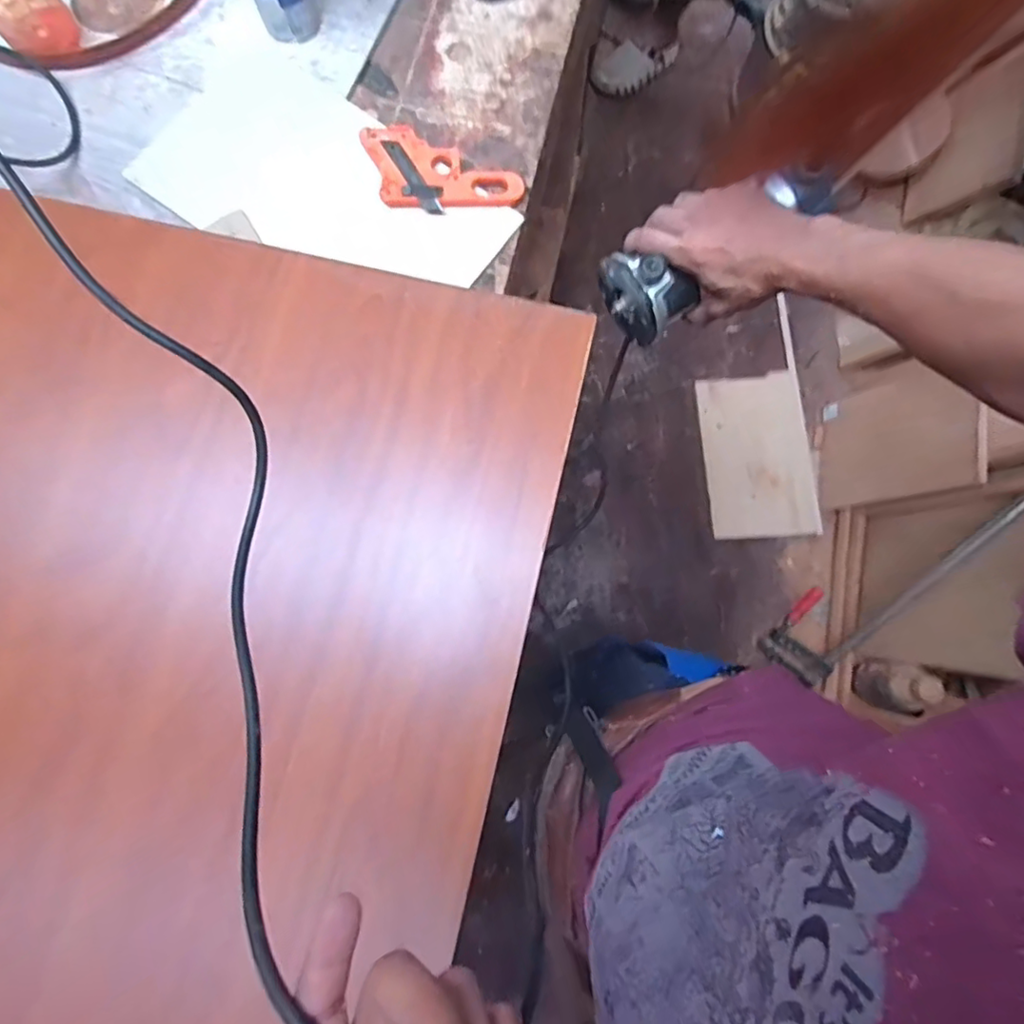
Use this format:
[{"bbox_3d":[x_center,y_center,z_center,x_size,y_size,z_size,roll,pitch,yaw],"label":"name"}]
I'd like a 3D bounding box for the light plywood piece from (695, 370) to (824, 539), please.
[{"bbox_3d":[0.613,-0.143,1.442,0.261,0.014,0.413,-4,78,0],"label":"light plywood piece"}]

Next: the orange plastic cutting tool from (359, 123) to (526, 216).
[{"bbox_3d":[-0.075,-0.378,0.624,0.163,0.014,0.107,-7,79,-2],"label":"orange plastic cutting tool"}]

